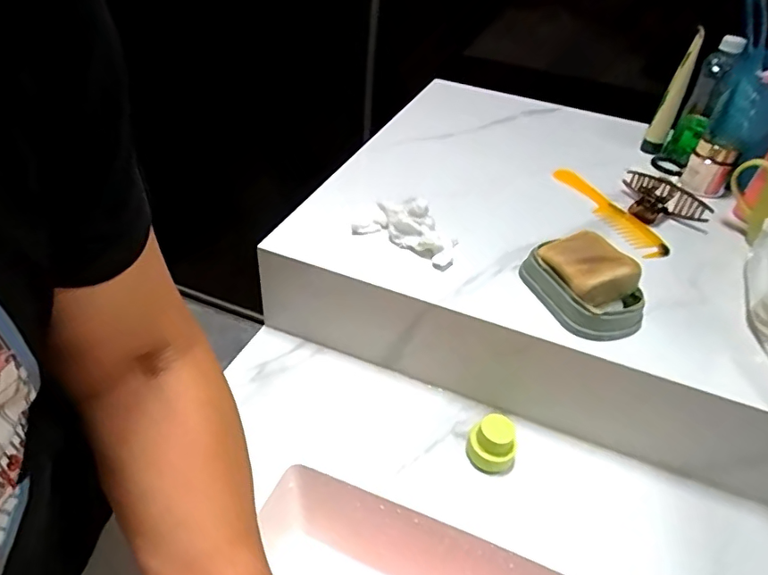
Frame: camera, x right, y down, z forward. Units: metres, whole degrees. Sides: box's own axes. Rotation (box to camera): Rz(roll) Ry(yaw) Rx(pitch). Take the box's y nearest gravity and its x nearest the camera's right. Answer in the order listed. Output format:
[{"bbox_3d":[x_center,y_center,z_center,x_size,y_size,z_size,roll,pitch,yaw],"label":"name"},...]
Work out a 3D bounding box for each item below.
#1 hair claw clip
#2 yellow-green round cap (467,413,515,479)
[{"bbox_3d":[0.356,-0.112,0.660,0.049,0.042,0.117,-28,51,-34],"label":"hair claw clip"},{"bbox_3d":[0.106,0.157,0.506,0.040,0.050,0.039,4,40,-3],"label":"yellow-green round cap"}]

